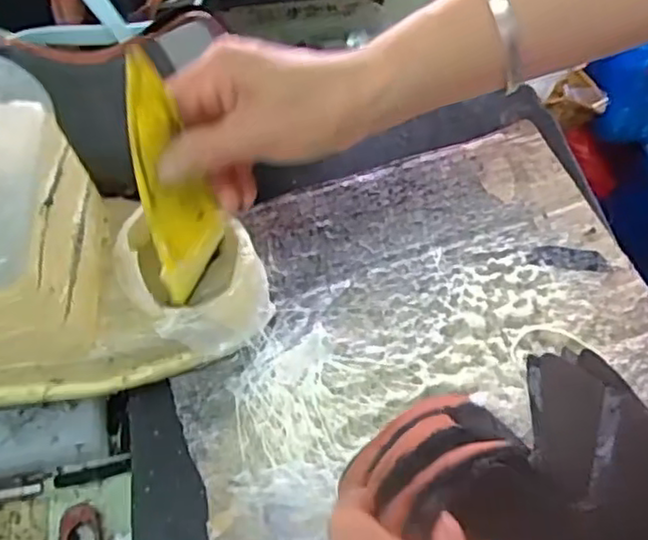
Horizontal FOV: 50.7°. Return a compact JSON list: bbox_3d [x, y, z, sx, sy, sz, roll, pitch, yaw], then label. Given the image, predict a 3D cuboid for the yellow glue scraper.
[{"bbox_3d":[-0.070,-0.043,0.328,0.012,0.127,0.041,25,51,31],"label":"yellow glue scraper"}]

